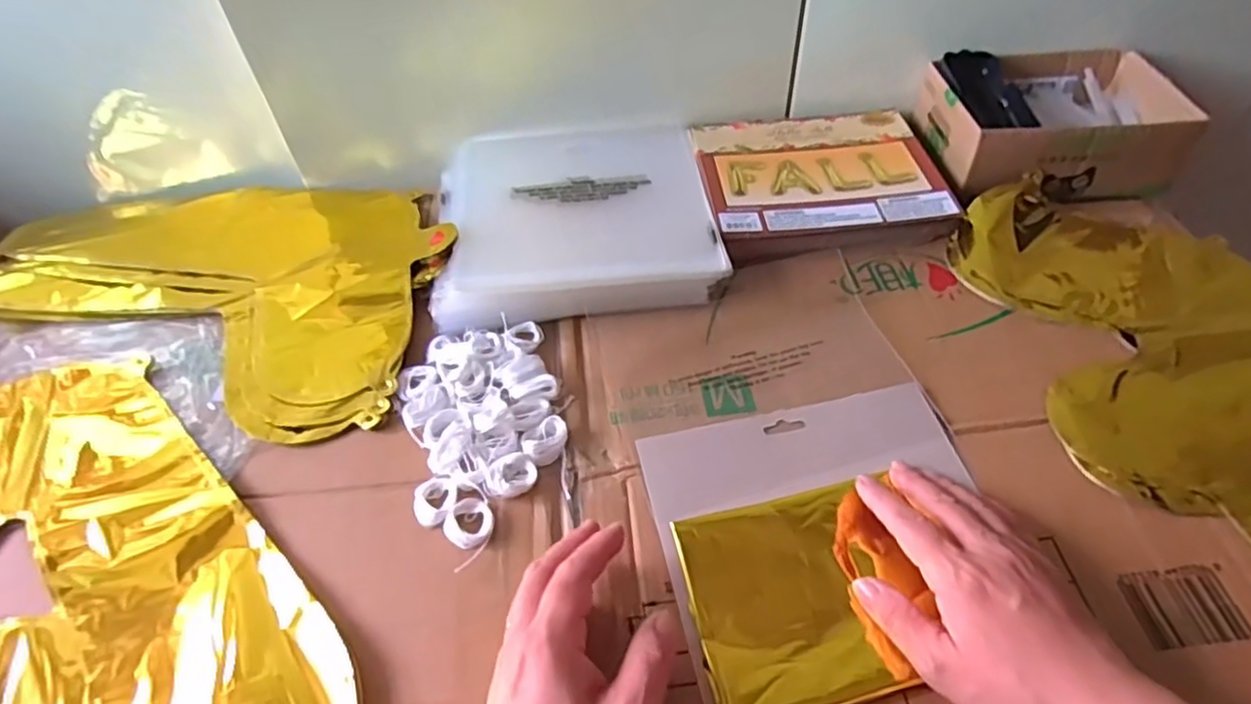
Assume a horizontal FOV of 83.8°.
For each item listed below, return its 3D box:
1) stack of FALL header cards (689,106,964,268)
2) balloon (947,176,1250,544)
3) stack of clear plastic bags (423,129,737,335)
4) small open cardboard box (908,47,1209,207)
[{"bbox_3d":[0.162,-0.150,0.598,0.196,0.025,0.168,-10,50,-6],"label":"stack of FALL header cards"},{"bbox_3d":[0.373,0.041,0.433,0.198,0.014,0.431,-5,50,-1],"label":"balloon"},{"bbox_3d":[-0.043,-0.123,0.580,0.217,0.027,0.238,-8,50,-4],"label":"stack of clear plastic bags"},{"bbox_3d":[0.362,-0.196,0.600,0.187,0.063,0.145,-5,50,-2],"label":"small open cardboard box"}]

